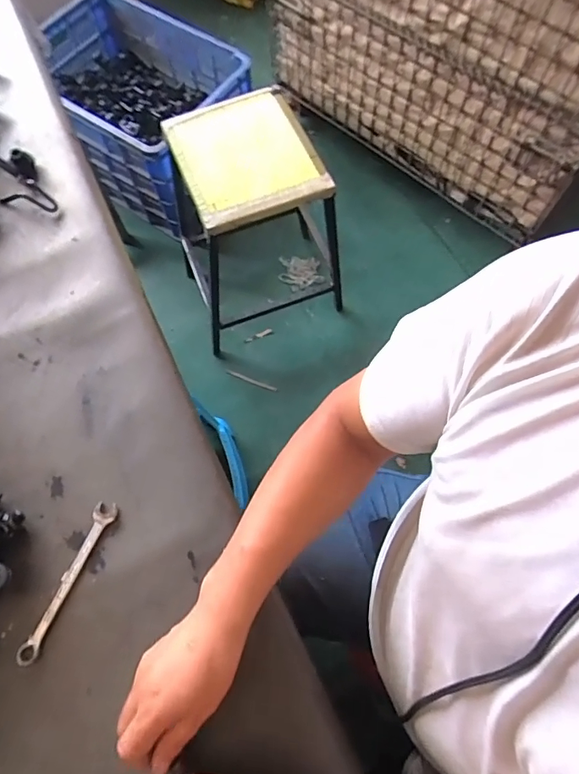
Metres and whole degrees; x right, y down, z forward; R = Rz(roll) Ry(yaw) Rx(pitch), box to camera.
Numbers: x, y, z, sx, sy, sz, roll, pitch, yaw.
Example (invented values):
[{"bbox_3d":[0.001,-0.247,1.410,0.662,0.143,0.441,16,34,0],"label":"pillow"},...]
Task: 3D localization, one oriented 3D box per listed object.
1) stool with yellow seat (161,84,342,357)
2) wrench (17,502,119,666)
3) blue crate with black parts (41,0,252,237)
[{"bbox_3d":[-0.089,-0.392,1.210,0.396,0.502,0.331,-21,70,-6],"label":"stool with yellow seat"},{"bbox_3d":[-0.230,0.201,0.500,0.025,0.013,0.164,20,71,9],"label":"wrench"},{"bbox_3d":[-0.443,-0.829,1.454,0.627,0.320,0.457,37,75,14],"label":"blue crate with black parts"}]

